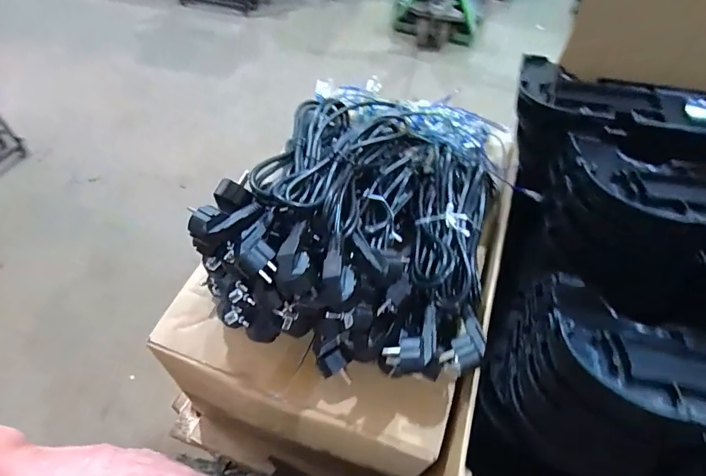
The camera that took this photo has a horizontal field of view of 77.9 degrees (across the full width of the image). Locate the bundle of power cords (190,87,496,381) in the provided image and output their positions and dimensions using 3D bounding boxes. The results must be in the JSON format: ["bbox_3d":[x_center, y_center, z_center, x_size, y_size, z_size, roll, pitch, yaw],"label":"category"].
[{"bbox_3d":[0.033,-0.073,0.561,0.307,0.142,0.464,15,53,8],"label":"bundle of power cords"}]

